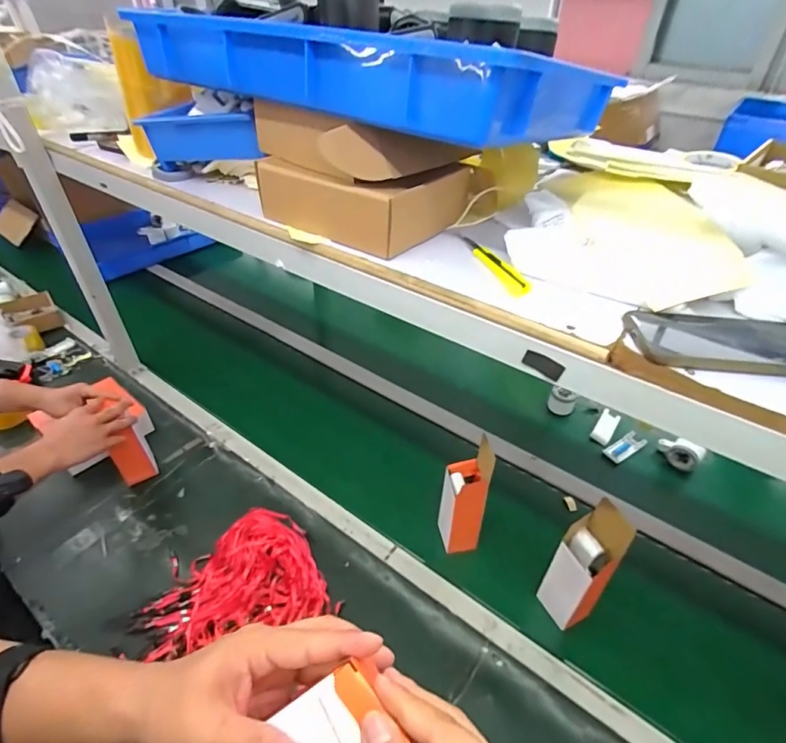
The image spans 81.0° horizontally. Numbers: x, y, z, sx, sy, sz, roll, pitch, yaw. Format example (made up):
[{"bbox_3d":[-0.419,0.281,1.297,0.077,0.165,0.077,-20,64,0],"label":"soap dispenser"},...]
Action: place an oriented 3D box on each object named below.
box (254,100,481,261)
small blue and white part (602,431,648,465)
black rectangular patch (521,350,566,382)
[{"bbox_3d":[-0.048,-0.250,0.571,0.235,0.122,0.160,30,48,30],"label":"box"},{"bbox_3d":[0.508,0.165,1.005,0.094,0.007,0.042,-27,54,-16],"label":"small blue and white part"},{"bbox_3d":[0.142,-0.006,0.436,0.039,0.021,0.004,24,45,25],"label":"black rectangular patch"}]

